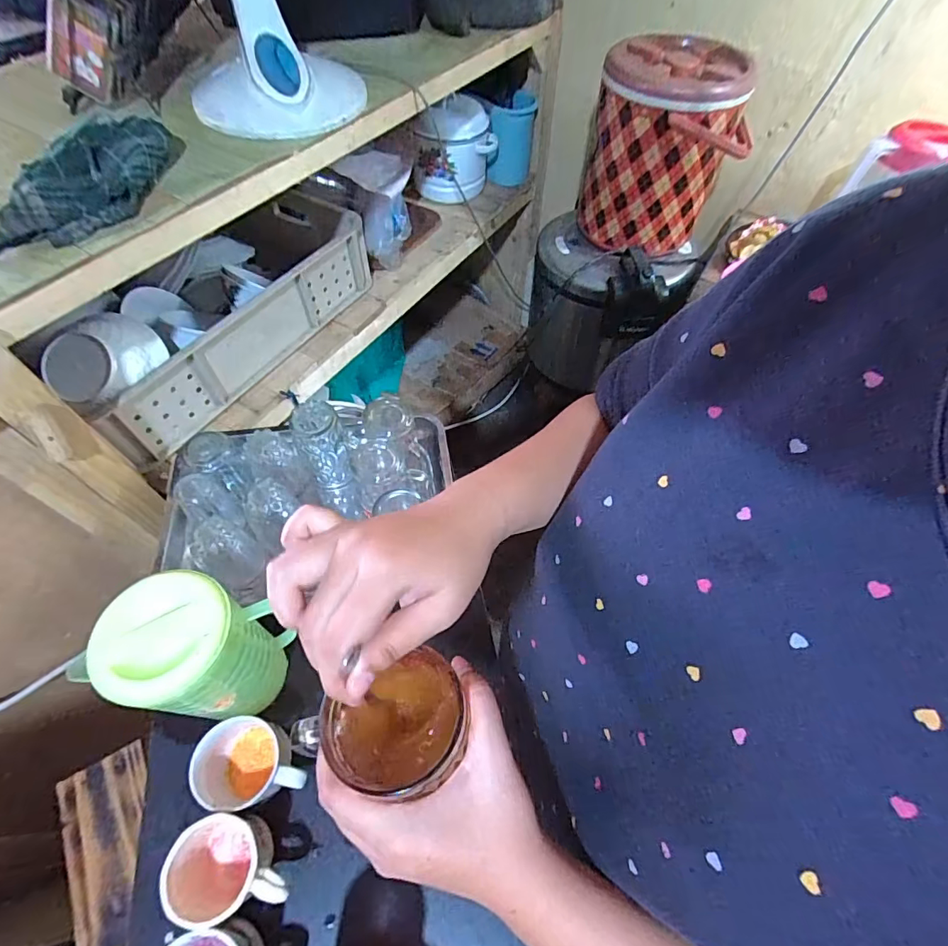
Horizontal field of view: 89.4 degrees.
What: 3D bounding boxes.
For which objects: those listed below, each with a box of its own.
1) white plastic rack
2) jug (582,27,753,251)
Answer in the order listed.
[{"bbox_3d":[-0.362,-0.244,0.813,0.052,0.132,0.562,26,60,14],"label":"white plastic rack"},{"bbox_3d":[0.383,-0.687,1.014,0.265,0.287,0.282,9,57,4],"label":"jug"}]

